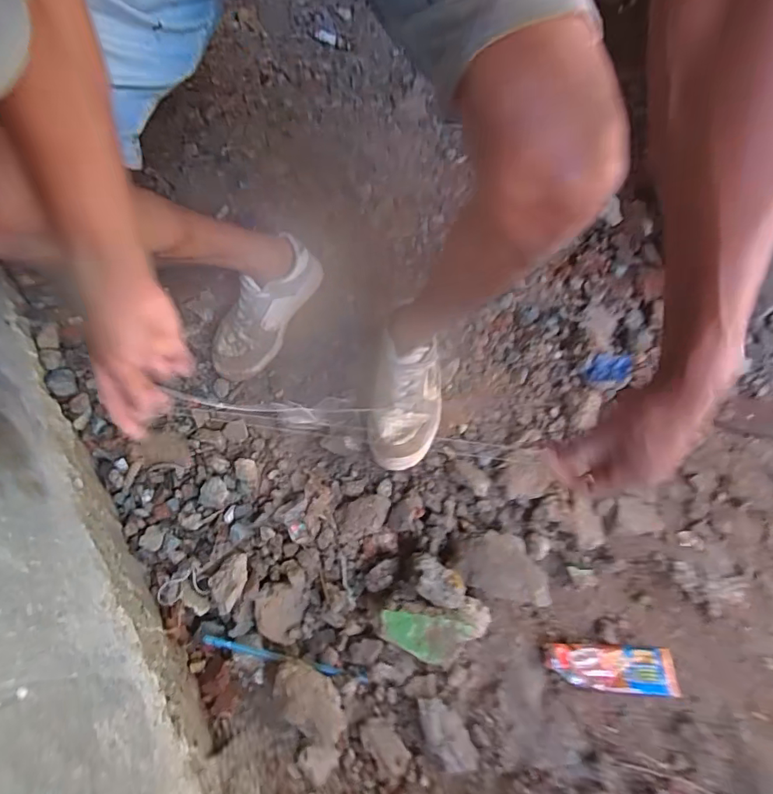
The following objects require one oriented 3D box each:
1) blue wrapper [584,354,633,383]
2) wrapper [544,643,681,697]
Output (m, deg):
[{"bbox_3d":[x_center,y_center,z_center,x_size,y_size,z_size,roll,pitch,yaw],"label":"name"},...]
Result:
[{"bbox_3d":[0.349,-0.047,0.727,0.072,0.018,0.039,-6,63,-3],"label":"blue wrapper"},{"bbox_3d":[0.288,0.346,0.594,0.164,0.019,0.054,4,63,2],"label":"wrapper"}]

